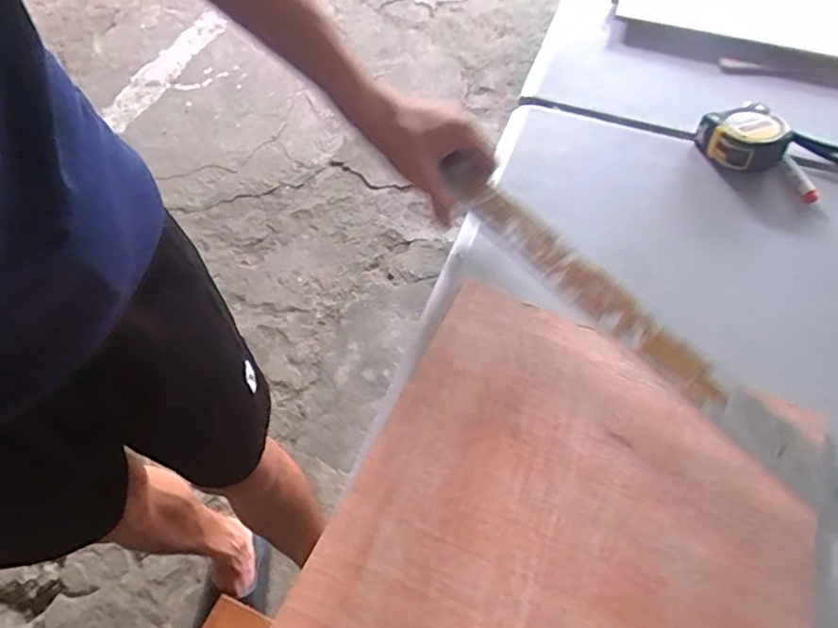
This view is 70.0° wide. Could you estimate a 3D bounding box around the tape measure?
[{"bbox_3d":[0.311,-0.171,0.573,0.078,0.045,0.076,32,59,17],"label":"tape measure"}]

